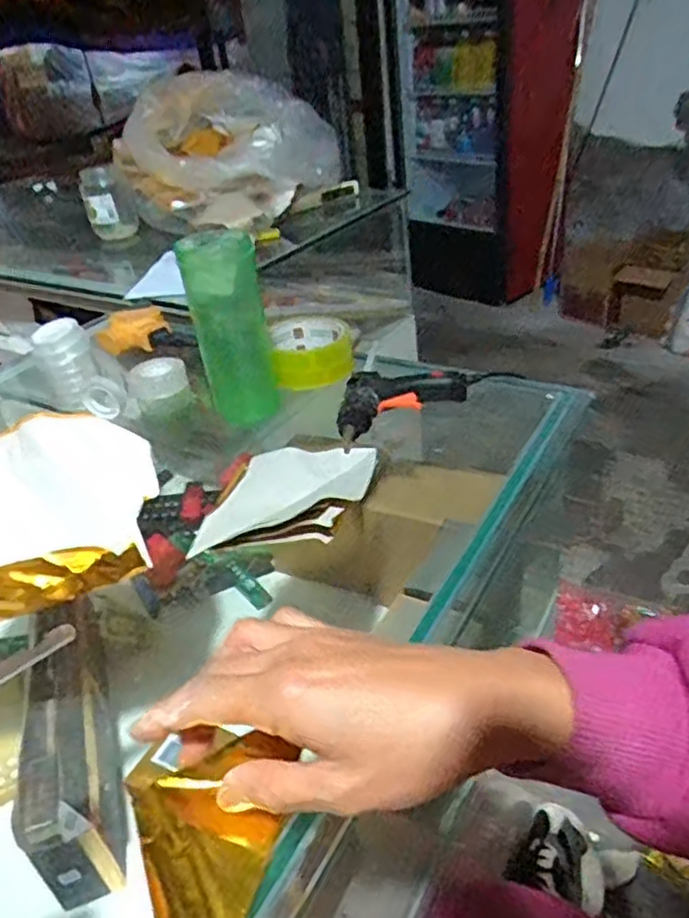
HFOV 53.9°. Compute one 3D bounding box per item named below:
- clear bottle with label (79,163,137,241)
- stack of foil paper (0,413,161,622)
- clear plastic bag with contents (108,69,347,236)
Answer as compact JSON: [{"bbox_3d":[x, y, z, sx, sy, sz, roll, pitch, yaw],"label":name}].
[{"bbox_3d":[-0.399,-0.432,1.152,0.081,0.108,0.075,-15,35,-14],"label":"clear bottle with label"},{"bbox_3d":[-0.239,0.046,0.461,0.231,0.068,0.159,-5,34,2],"label":"stack of foil paper"},{"bbox_3d":[-0.201,-0.539,1.177,0.306,0.184,0.318,25,45,38],"label":"clear plastic bag with contents"}]

